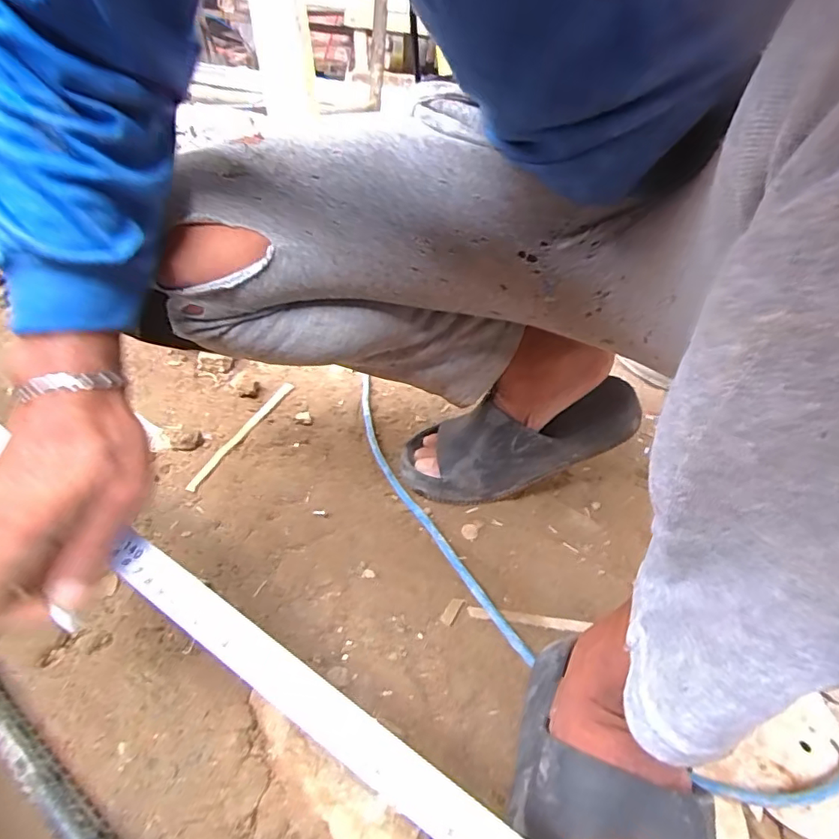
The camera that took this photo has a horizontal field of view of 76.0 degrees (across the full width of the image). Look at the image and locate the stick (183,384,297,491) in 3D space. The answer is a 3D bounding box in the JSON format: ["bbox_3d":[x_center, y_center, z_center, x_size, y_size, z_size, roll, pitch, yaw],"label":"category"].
[{"bbox_3d":[-0.206,0.010,0.633,0.016,0.004,0.229,13,36,10],"label":"stick"}]

